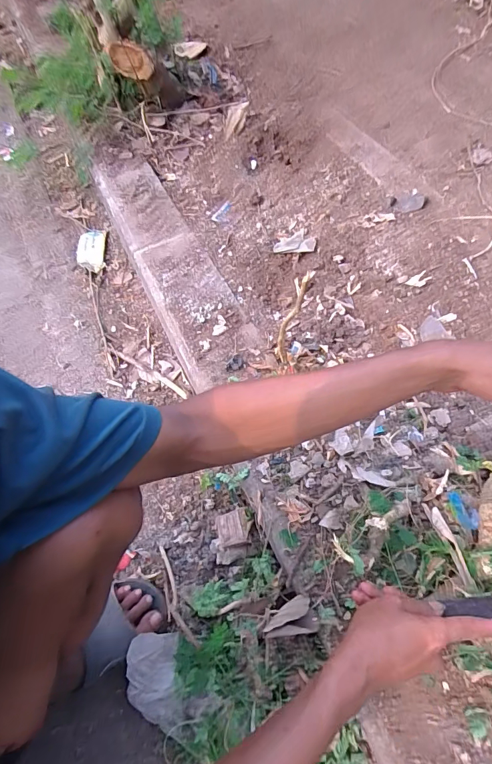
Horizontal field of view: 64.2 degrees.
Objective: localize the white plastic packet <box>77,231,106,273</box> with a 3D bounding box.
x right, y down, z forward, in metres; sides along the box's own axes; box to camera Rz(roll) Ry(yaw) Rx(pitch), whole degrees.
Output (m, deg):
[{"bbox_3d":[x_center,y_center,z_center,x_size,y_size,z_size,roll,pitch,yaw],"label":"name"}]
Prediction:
[{"bbox_3d":[-0.420,-0.352,1.061,0.076,0.014,0.149,-10,62,-3],"label":"white plastic packet"}]

